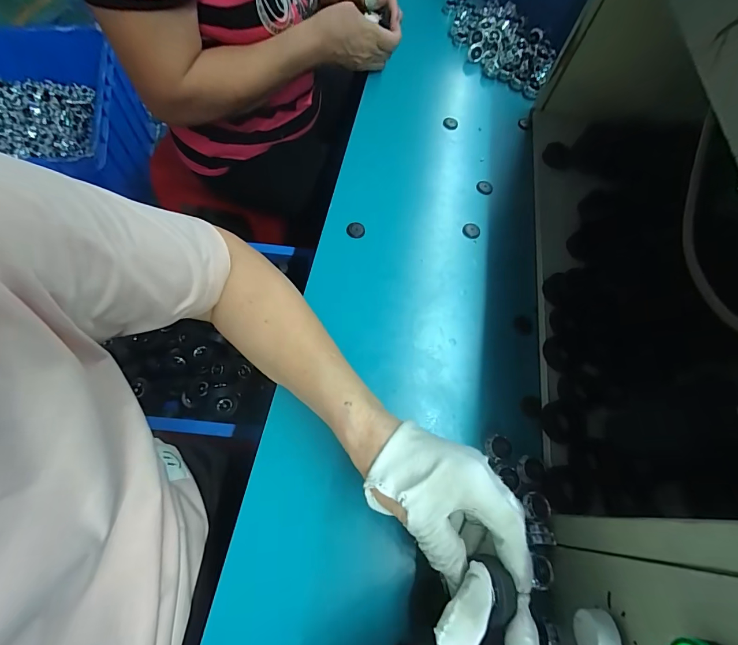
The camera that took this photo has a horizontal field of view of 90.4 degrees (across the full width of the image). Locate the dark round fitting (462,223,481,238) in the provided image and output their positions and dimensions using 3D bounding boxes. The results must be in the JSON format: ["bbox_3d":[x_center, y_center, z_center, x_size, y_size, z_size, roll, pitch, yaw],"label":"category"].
[{"bbox_3d":[0.125,-0.112,0.444,0.021,0.004,0.020,2,65,-3],"label":"dark round fitting"}]

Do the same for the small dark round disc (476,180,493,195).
[{"bbox_3d":[0.152,-0.177,0.480,0.021,0.005,0.023,2,65,-3],"label":"small dark round disc"}]

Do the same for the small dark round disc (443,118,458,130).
[{"bbox_3d":[0.117,-0.285,0.529,0.022,0.009,0.019,13,65,2],"label":"small dark round disc"}]

